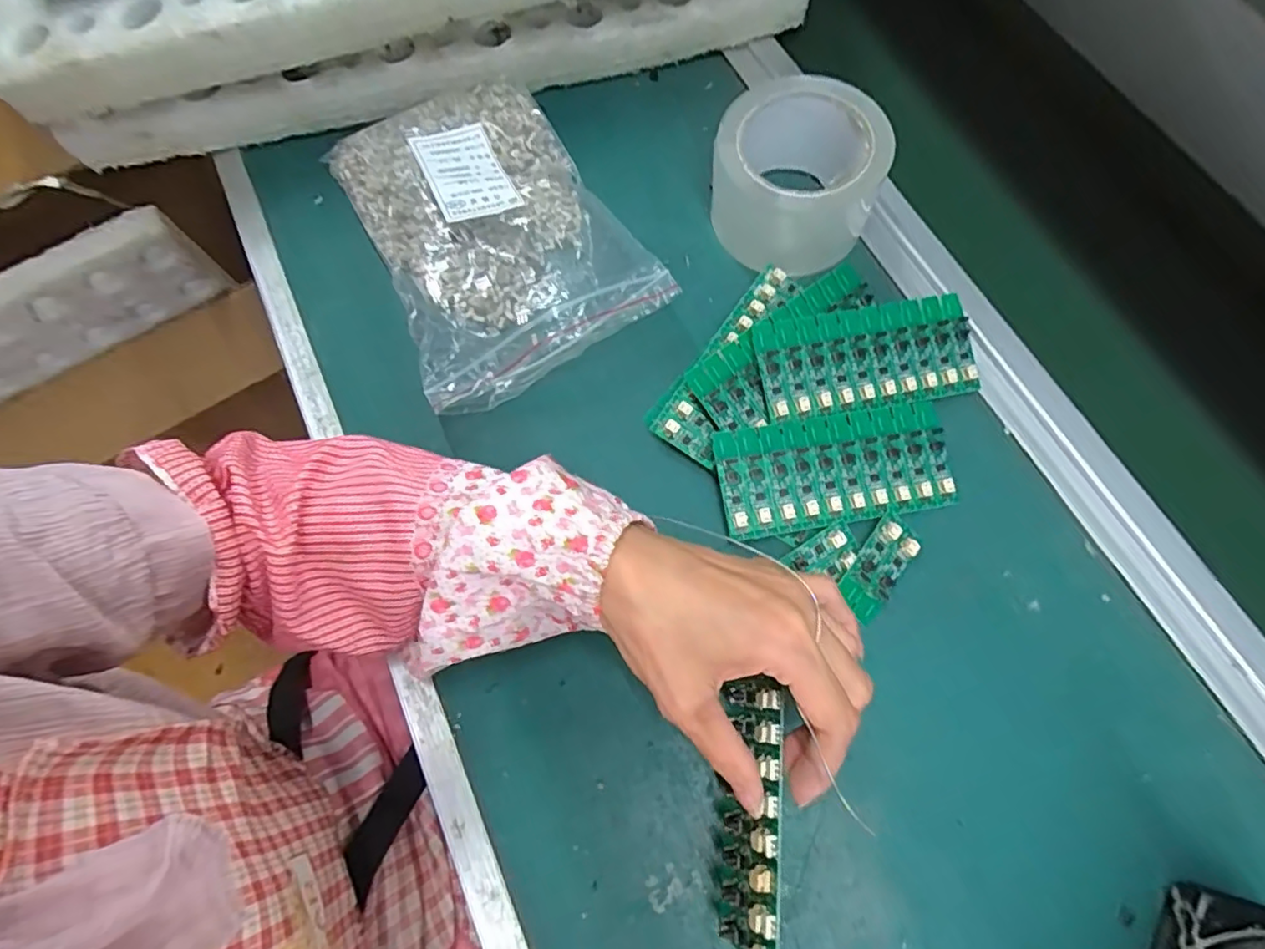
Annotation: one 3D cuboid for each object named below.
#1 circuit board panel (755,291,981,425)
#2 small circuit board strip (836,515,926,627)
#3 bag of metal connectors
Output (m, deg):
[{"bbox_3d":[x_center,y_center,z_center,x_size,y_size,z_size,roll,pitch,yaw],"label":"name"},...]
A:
[{"bbox_3d":[0.143,-0.071,0.363,0.137,0.008,0.063,-10,87,-10],"label":"circuit board panel"},{"bbox_3d":[0.139,0.053,0.334,0.029,0.005,0.057,42,79,-1],"label":"small circuit board strip"},{"bbox_3d":[-0.095,-0.167,0.397,0.155,0.052,0.233,-27,72,-8],"label":"bag of metal connectors"}]

